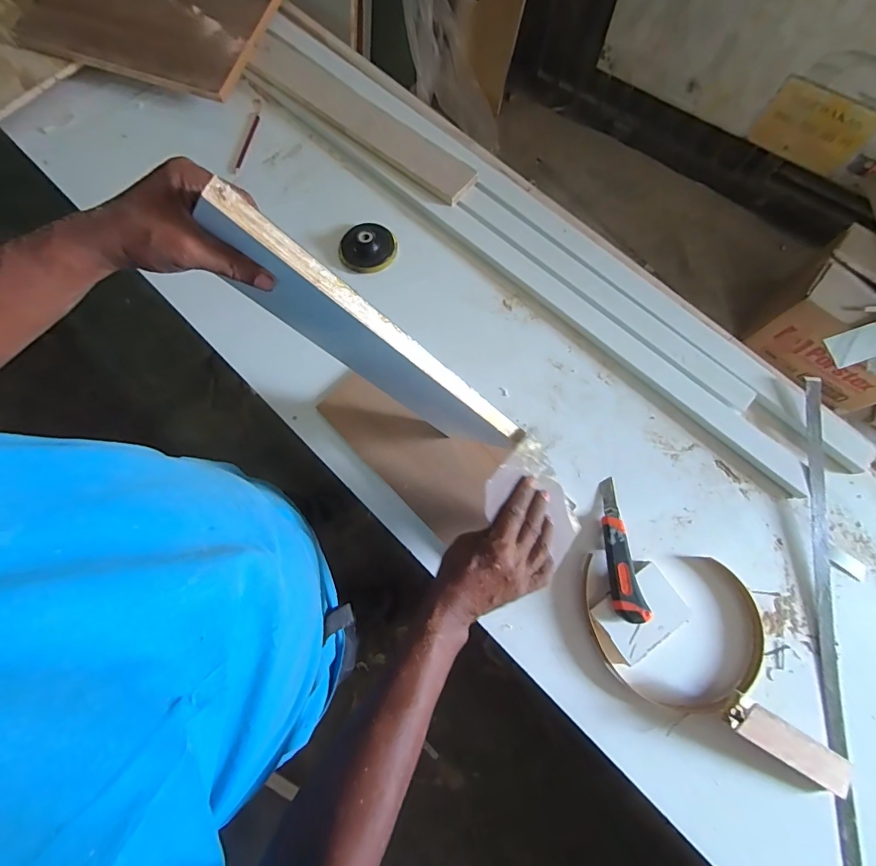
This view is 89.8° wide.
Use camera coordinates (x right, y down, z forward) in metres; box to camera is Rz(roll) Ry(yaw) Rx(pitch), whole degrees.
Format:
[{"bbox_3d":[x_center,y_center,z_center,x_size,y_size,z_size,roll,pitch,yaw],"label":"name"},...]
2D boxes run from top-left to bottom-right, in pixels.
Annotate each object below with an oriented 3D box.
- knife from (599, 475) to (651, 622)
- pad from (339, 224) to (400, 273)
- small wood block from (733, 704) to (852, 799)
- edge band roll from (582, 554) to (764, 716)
[{"bbox_3d":[0.242,0.152,0.586,0.038,0.020,0.185,0,62,-2],"label":"knife"},{"bbox_3d":[-0.115,-0.304,0.719,0.093,0.033,0.087,-16,76,-6],"label":"pad"},{"bbox_3d":[0.415,0.367,0.508,0.161,0.013,0.040,33,76,-6],"label":"small wood block"},{"bbox_3d":[0.310,0.253,0.556,0.234,0.037,0.187,0,75,-2],"label":"edge band roll"}]

